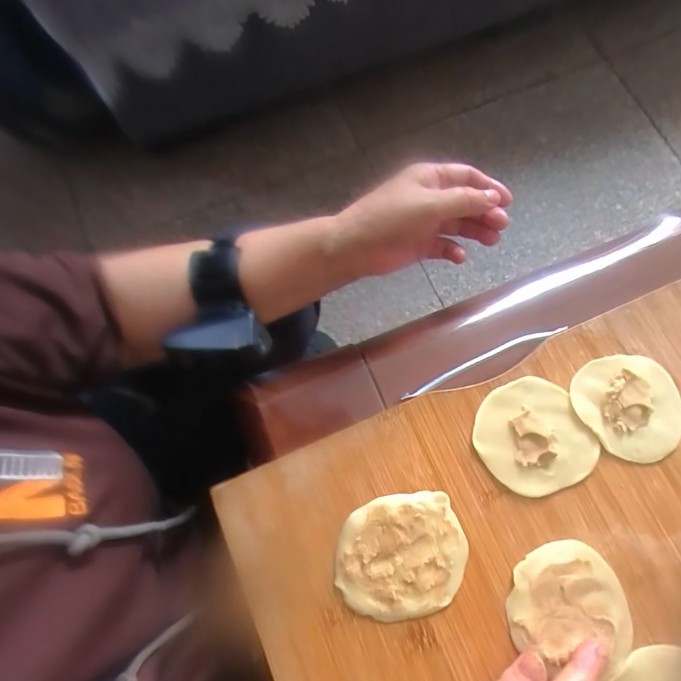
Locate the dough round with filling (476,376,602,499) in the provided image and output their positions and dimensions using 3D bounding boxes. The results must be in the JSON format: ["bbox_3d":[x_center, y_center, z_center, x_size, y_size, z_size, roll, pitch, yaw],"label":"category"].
[{"bbox_3d":[0.136,0.068,0.297,0.076,0.007,0.076,0,77,1],"label":"dough round with filling"}]

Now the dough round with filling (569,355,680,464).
[{"bbox_3d":[0.211,0.046,0.302,0.073,0.010,0.076,0,77,1],"label":"dough round with filling"}]

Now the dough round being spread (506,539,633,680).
[{"bbox_3d":[0.147,0.175,0.272,0.076,0.007,0.075,0,77,-2],"label":"dough round being spread"}]

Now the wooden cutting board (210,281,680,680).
[{"bbox_3d":[0.254,0.337,0.238,0.443,0.035,0.714,-23,79,-7],"label":"wooden cutting board"}]

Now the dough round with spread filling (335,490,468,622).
[{"bbox_3d":[0.041,0.144,0.281,0.085,0.004,0.073,-10,77,-1],"label":"dough round with spread filling"}]

